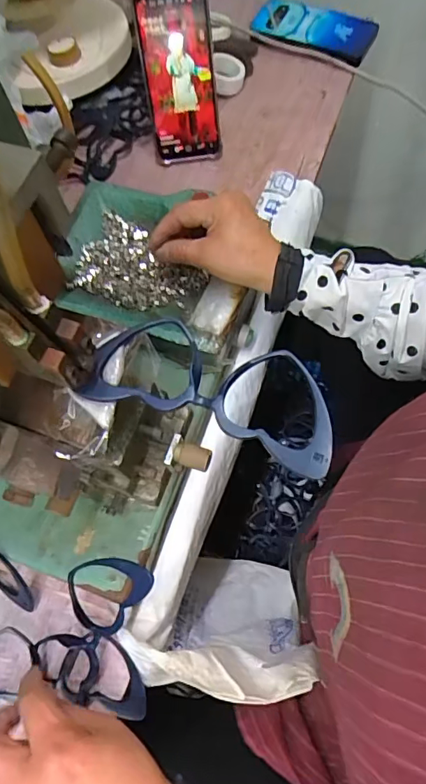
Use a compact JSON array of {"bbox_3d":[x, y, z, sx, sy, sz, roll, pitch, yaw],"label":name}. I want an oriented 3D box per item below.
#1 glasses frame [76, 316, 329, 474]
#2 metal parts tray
[{"bbox_3d":[0.000,-0.004,0.274,0.142,0.017,0.060,20,70,10],"label":"glasses frame"},{"bbox_3d":[-0.056,-0.123,0.466,0.175,0.021,0.156,12,69,8],"label":"metal parts tray"}]

